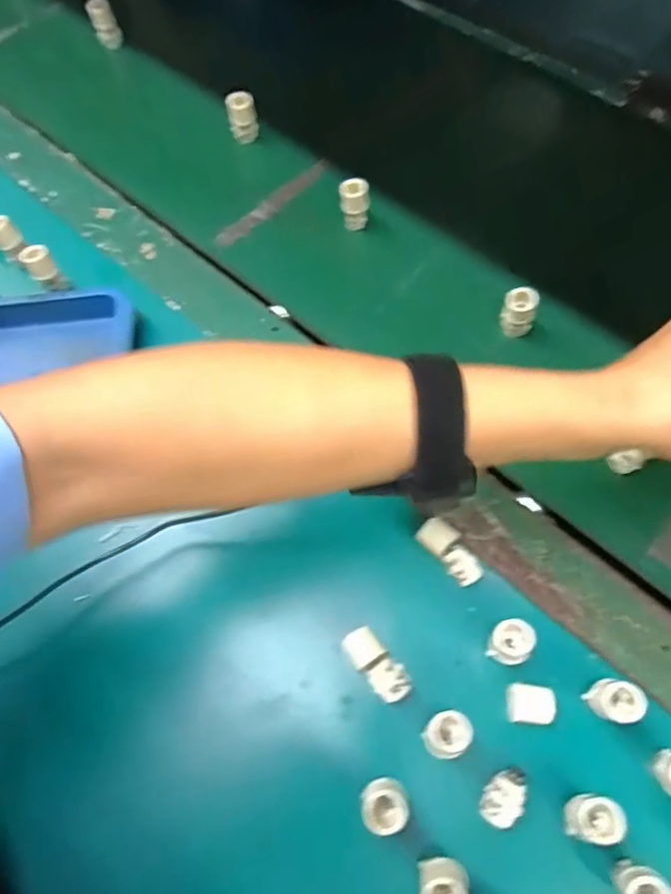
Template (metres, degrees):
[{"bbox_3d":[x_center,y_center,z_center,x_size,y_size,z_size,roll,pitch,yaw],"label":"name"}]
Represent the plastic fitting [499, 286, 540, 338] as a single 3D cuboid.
[{"bbox_3d":[0.136,-0.100,0.431,0.023,0.031,0.021,13,66,7],"label":"plastic fitting"}]

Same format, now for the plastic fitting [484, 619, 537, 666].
[{"bbox_3d":[0.098,0.111,0.330,0.021,0.038,0.022,0,65,1],"label":"plastic fitting"}]

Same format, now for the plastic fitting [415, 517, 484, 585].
[{"bbox_3d":[0.072,0.066,0.363,0.020,0.015,0.045,-37,69,-15],"label":"plastic fitting"}]

